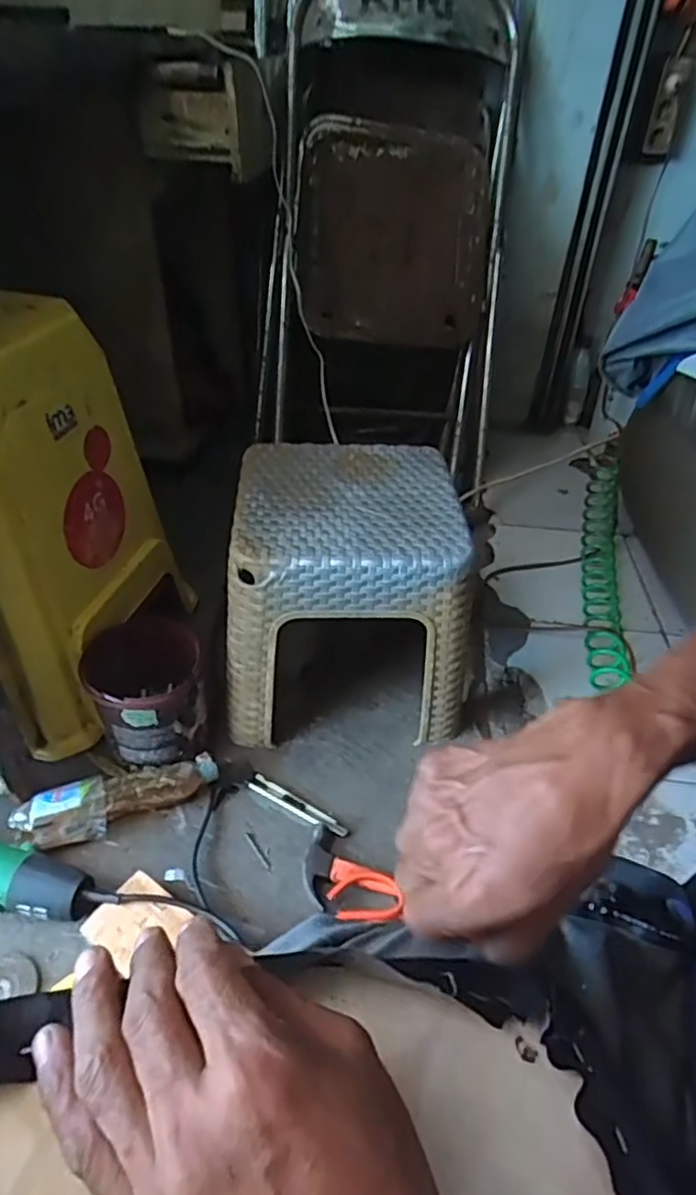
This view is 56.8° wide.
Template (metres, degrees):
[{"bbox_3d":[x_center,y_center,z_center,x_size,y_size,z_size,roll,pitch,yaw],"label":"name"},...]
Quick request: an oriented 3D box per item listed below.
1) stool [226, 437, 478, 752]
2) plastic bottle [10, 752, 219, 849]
[{"bbox_3d":[-0.005,-0.005,0.883,0.287,0.309,0.267,0,38,-3],"label":"stool"},{"bbox_3d":[-0.272,0.239,0.772,0.230,0.059,0.057,-14,41,-21],"label":"plastic bottle"}]

